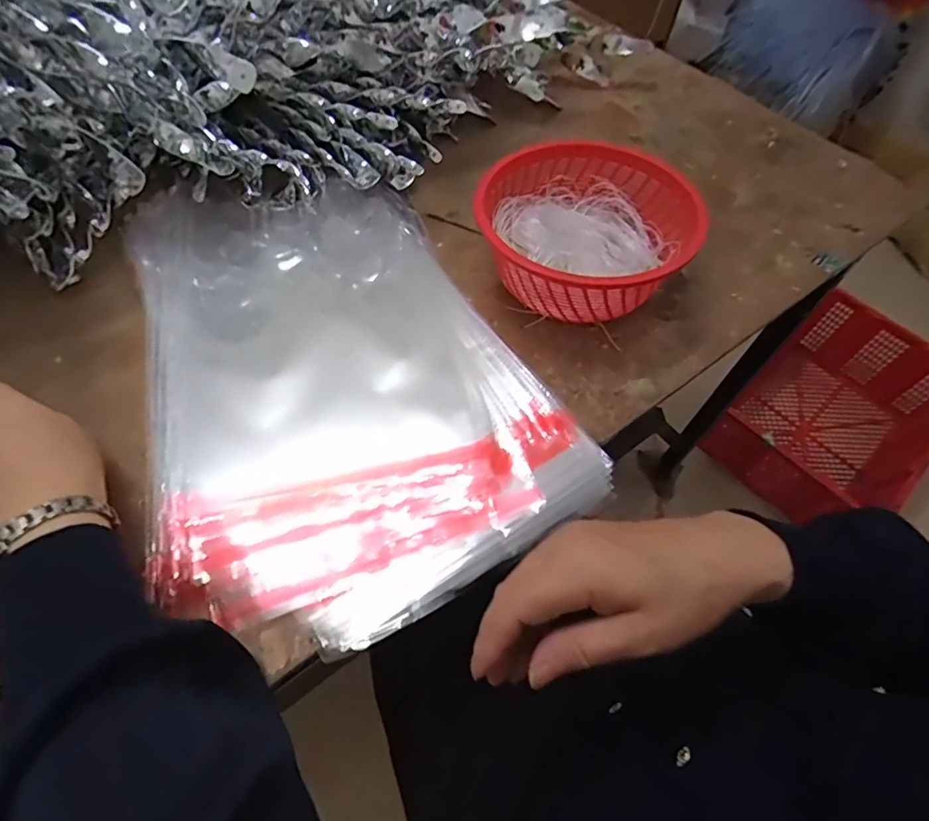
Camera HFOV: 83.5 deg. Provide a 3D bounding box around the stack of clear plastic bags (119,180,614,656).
[{"bbox_3d":[-0.121,-0.056,0.425,0.283,0.013,0.447,-25,63,-18],"label":"stack of clear plastic bags"}]

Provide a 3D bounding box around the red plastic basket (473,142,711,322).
[{"bbox_3d":[0.099,-0.147,0.451,0.169,0.081,0.173,1,59,-2],"label":"red plastic basket"}]

